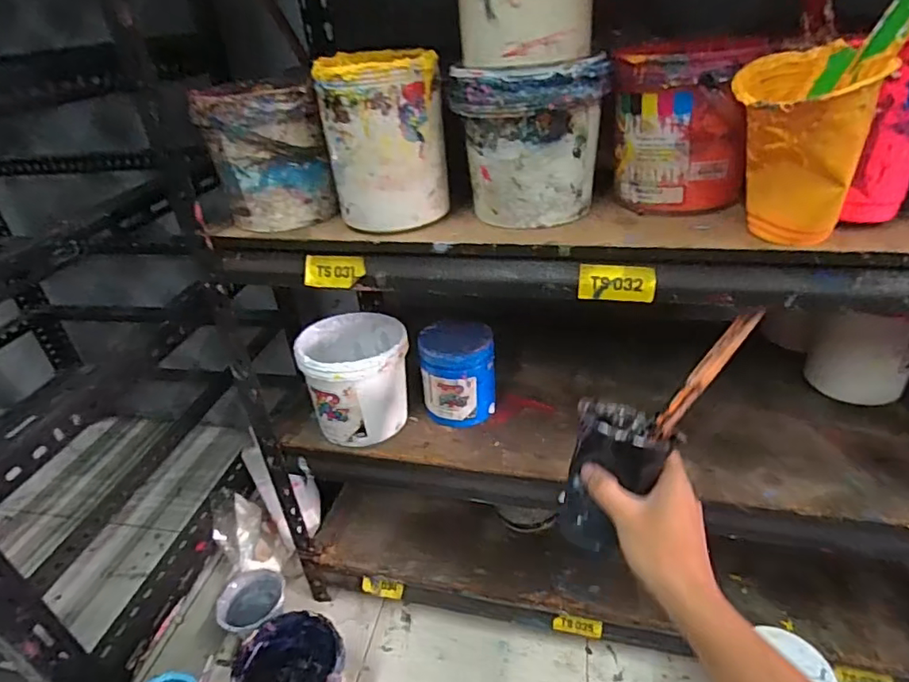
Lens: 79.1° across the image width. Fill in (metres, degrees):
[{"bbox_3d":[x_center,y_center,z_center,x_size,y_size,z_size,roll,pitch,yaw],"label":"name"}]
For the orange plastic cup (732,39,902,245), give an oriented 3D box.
[{"bbox_3d":[0.232,-0.127,0.377,0.083,0.117,0.074,9,35,23],"label":"orange plastic cup"}]

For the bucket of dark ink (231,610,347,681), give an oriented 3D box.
[{"bbox_3d":[-0.198,0.441,0.700,0.127,0.124,0.136,-4,32,3],"label":"bucket of dark ink"}]

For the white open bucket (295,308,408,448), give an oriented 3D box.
[{"bbox_3d":[-0.114,0.048,0.668,0.118,0.124,0.121,-4,32,3],"label":"white open bucket"}]

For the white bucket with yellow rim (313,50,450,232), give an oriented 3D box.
[{"bbox_3d":[-0.059,-0.177,0.487,0.101,0.133,0.090,-7,32,-2],"label":"white bucket with yellow rim"}]

